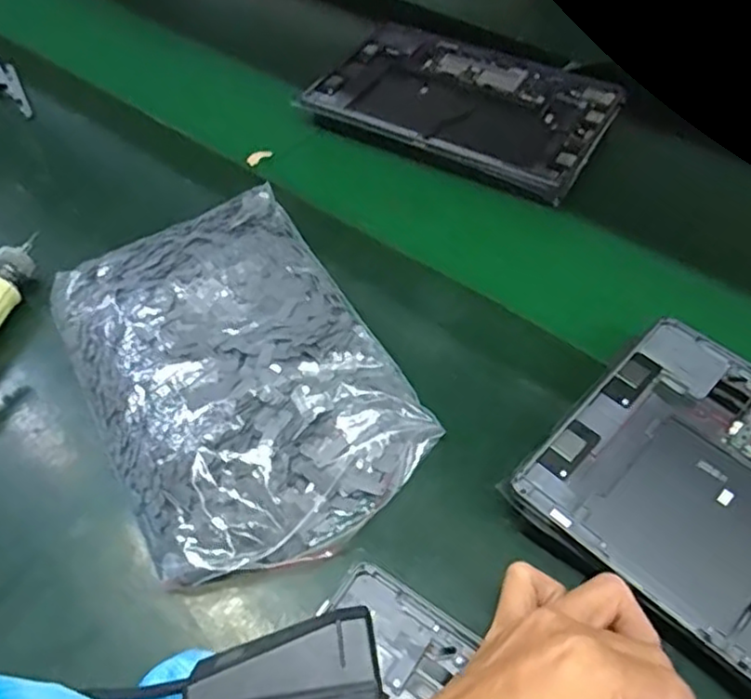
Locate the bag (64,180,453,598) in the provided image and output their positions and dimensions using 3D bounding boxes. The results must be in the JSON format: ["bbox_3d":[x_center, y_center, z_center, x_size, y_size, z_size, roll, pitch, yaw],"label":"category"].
[{"bbox_3d":[-0.094,0.008,0.446,0.179,0.030,0.270,-26,56,-17],"label":"bag"}]

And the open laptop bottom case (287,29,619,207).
[{"bbox_3d":[0.079,-0.230,0.627,0.259,0.018,0.175,23,57,18],"label":"open laptop bottom case"}]

